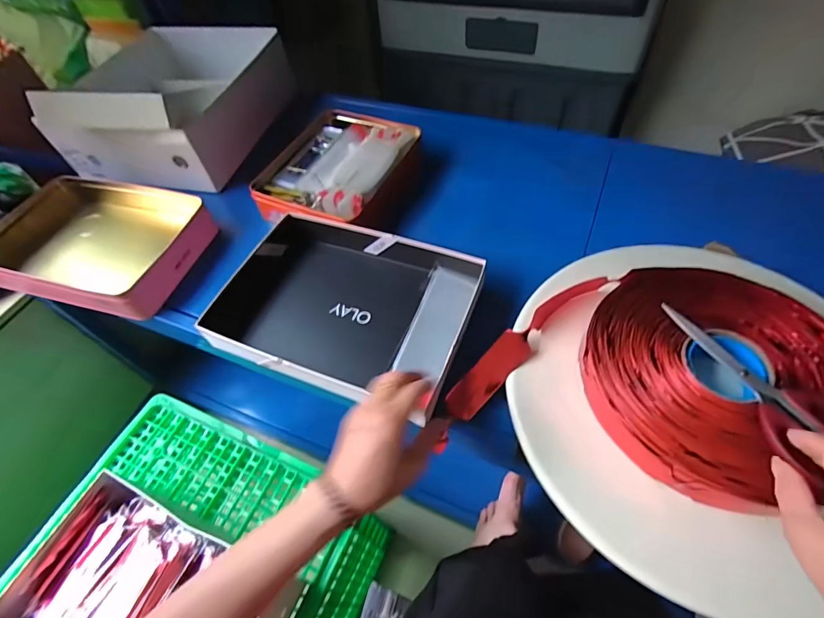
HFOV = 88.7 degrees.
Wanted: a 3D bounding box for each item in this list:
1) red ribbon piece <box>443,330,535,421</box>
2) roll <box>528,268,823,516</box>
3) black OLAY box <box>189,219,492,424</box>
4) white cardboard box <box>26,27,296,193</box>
[{"bbox_3d":[0.086,0.074,0.478,0.117,0.009,0.039,-44,91,-10],"label":"red ribbon piece"},{"bbox_3d":[0.304,0.055,0.446,0.257,0.051,0.281,-23,57,-11],"label":"roll"},{"bbox_3d":[-0.082,-0.004,0.566,0.304,0.083,0.236,17,58,16],"label":"black OLAY box"},{"bbox_3d":[-0.443,-0.403,0.791,0.287,0.180,0.393,10,57,12],"label":"white cardboard box"}]

